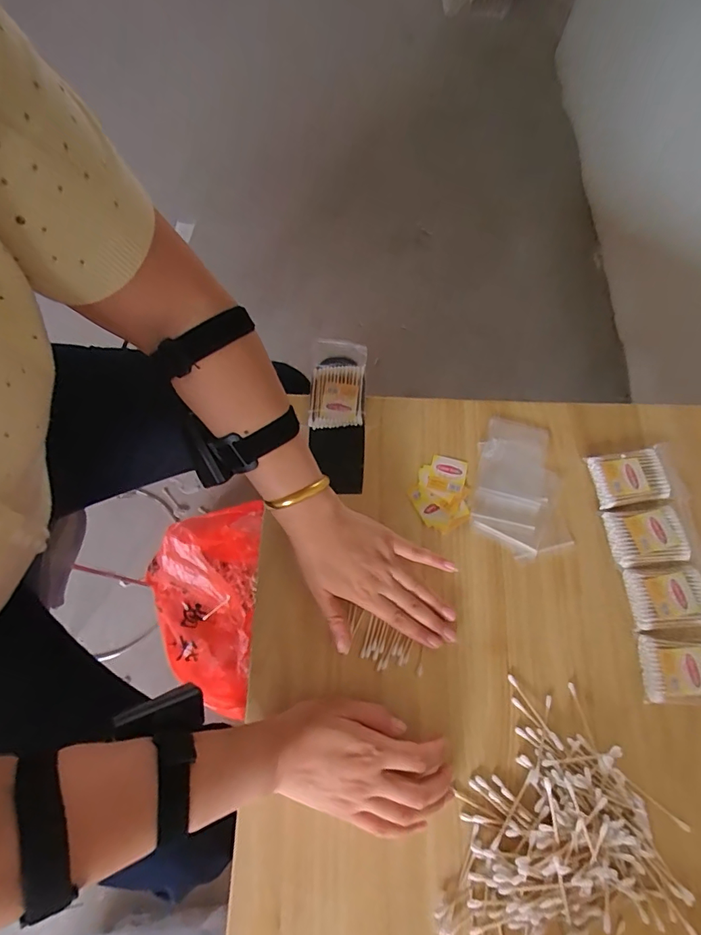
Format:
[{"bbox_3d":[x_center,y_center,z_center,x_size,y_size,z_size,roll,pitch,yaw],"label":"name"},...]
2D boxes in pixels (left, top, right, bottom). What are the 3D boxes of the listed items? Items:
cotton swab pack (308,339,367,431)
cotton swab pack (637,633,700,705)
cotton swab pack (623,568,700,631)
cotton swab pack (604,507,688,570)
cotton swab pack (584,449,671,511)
[{"bbox_3d":[-0.014,-0.099,0.539,0.060,0.011,0.114,4,69,2],"label":"cotton swab pack"},{"bbox_3d":[0.320,0.188,0.427,0.089,0.013,0.061,3,69,1],"label":"cotton swab pack"},{"bbox_3d":[0.312,0.128,0.449,0.074,0.011,0.056,-2,69,0],"label":"cotton swab pack"},{"bbox_3d":[0.304,0.071,0.469,0.074,0.011,0.055,-4,69,-1],"label":"cotton swab pack"},{"bbox_3d":[0.301,0.012,0.495,0.077,0.014,0.059,-6,69,-2],"label":"cotton swab pack"}]

